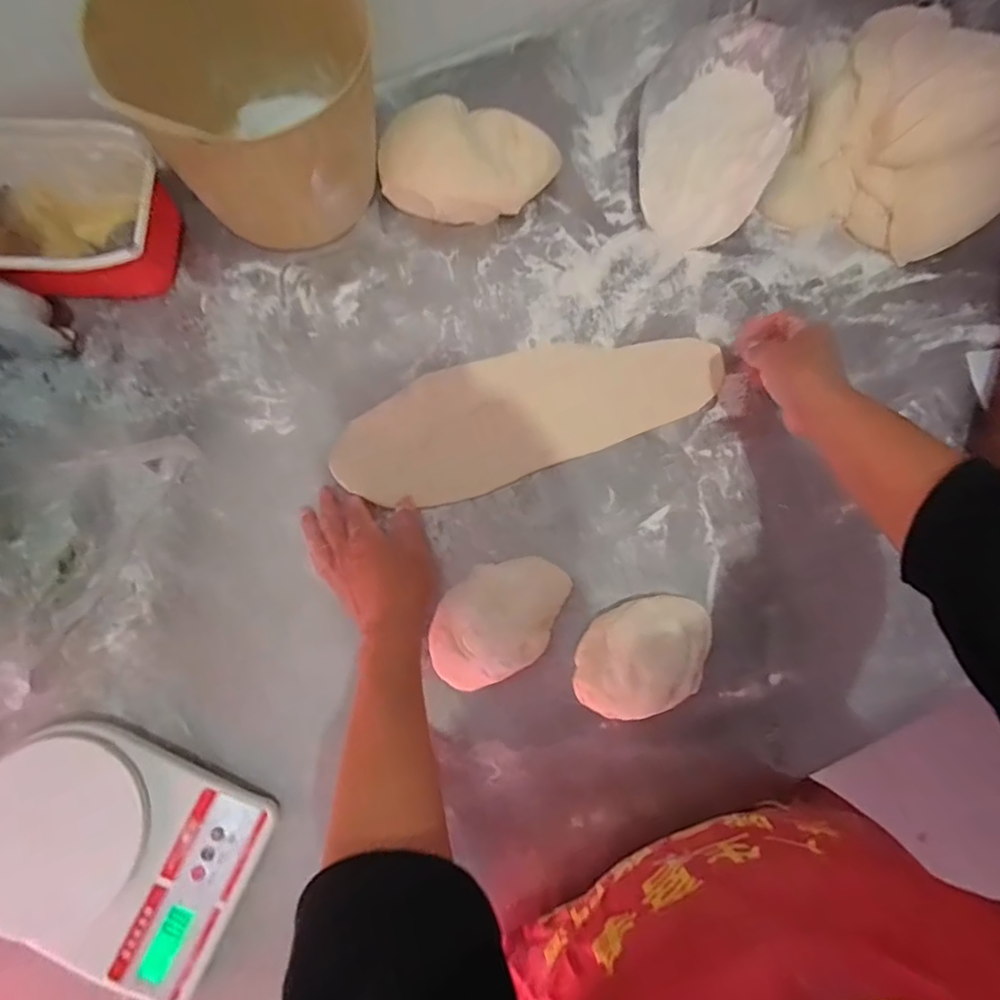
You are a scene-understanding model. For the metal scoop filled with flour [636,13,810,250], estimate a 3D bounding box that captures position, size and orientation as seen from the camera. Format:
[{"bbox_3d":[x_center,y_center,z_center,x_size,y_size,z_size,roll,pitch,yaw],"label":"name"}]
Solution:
[{"bbox_3d":[0.207,-0.364,0.540,0.152,0.068,0.200,32,81,4],"label":"metal scoop filled with flour"}]

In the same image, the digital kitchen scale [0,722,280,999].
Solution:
[{"bbox_3d":[-0.302,0.272,0.430,0.209,0.038,0.150,25,80,3],"label":"digital kitchen scale"}]

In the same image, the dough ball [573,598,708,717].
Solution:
[{"bbox_3d":[0.123,0.131,0.466,0.123,0.038,0.085,-17,81,-4],"label":"dough ball"}]

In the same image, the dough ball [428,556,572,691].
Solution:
[{"bbox_3d":[0.000,0.101,0.470,0.129,0.036,0.086,-42,83,-8],"label":"dough ball"}]

